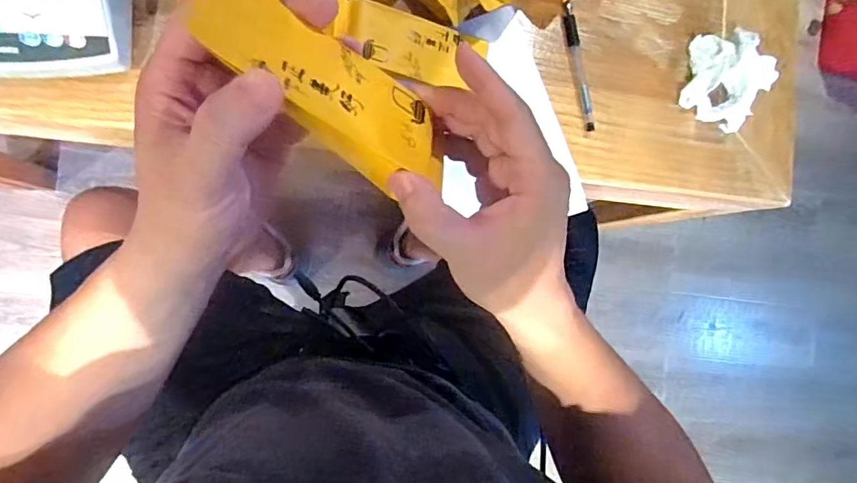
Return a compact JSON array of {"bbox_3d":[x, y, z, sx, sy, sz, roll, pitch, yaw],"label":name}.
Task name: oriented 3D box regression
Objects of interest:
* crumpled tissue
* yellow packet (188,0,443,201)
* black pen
[{"bbox_3d":[0.301,-0.165,0.505,0.077,0.033,0.092,20,84,-8],"label":"crumpled tissue"},{"bbox_3d":[-0.043,-0.072,0.242,0.132,0.013,0.054,32,54,-30],"label":"yellow packet"},{"bbox_3d":[0.146,-0.171,0.490,0.016,0.009,0.125,-8,89,-10],"label":"black pen"}]

